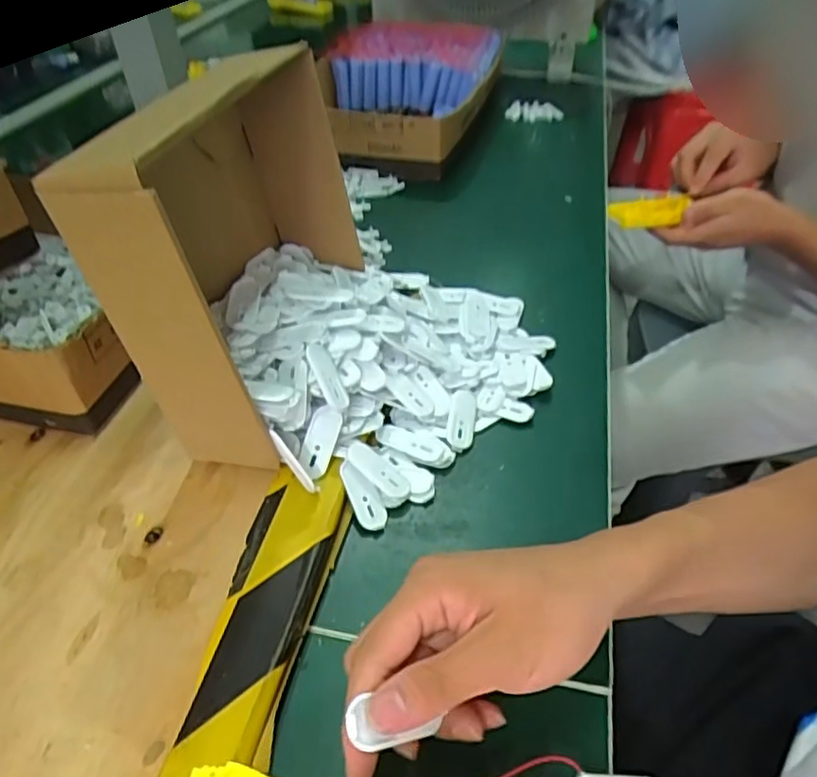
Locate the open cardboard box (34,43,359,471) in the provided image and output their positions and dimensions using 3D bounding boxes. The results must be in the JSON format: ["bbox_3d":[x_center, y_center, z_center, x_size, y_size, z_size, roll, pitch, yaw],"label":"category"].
[{"bbox_3d":[-0.105,-0.089,0.418,0.088,0.195,0.216,12,45,11],"label":"open cardboard box"}]

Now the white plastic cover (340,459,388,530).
[{"bbox_3d":[-0.029,0.067,0.396,0.018,0.004,0.046,-25,73,-25],"label":"white plastic cover"}]

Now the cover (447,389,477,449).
[{"bbox_3d":[0.038,0.020,0.445,0.018,0.006,0.049,8,44,6],"label":"cover"}]

